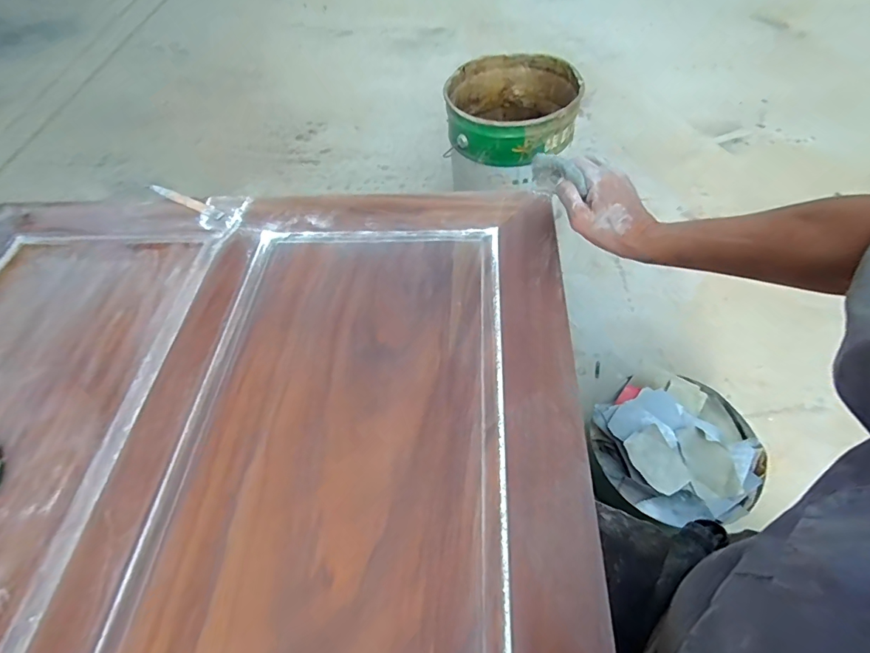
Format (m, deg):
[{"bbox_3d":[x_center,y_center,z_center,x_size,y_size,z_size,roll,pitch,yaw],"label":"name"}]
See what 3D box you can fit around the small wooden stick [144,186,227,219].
[{"bbox_3d":[-0.390,-0.195,0.688,0.165,0.009,0.019,25,61,19],"label":"small wooden stick"}]

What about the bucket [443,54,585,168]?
[{"bbox_3d":[0.166,-0.462,0.977,0.274,0.146,0.271,6,55,5],"label":"bucket"}]

